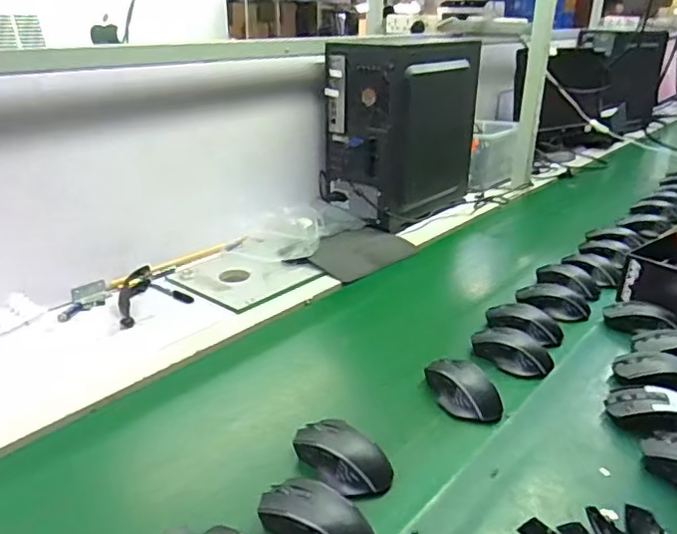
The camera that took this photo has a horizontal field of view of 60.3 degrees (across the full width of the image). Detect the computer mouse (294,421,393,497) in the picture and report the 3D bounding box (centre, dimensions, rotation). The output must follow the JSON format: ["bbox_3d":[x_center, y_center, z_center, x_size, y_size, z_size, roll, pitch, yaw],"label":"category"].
[{"bbox_3d":[0.004,0.204,0.633,0.115,0.035,0.061,22,32,38],"label":"computer mouse"}]

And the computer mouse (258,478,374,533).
[{"bbox_3d":[-0.022,0.238,0.547,0.117,0.036,0.066,17,29,32],"label":"computer mouse"}]

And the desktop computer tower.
[{"bbox_3d":[0.145,-0.308,1.348,0.189,0.379,0.352,19,30,34],"label":"desktop computer tower"}]

